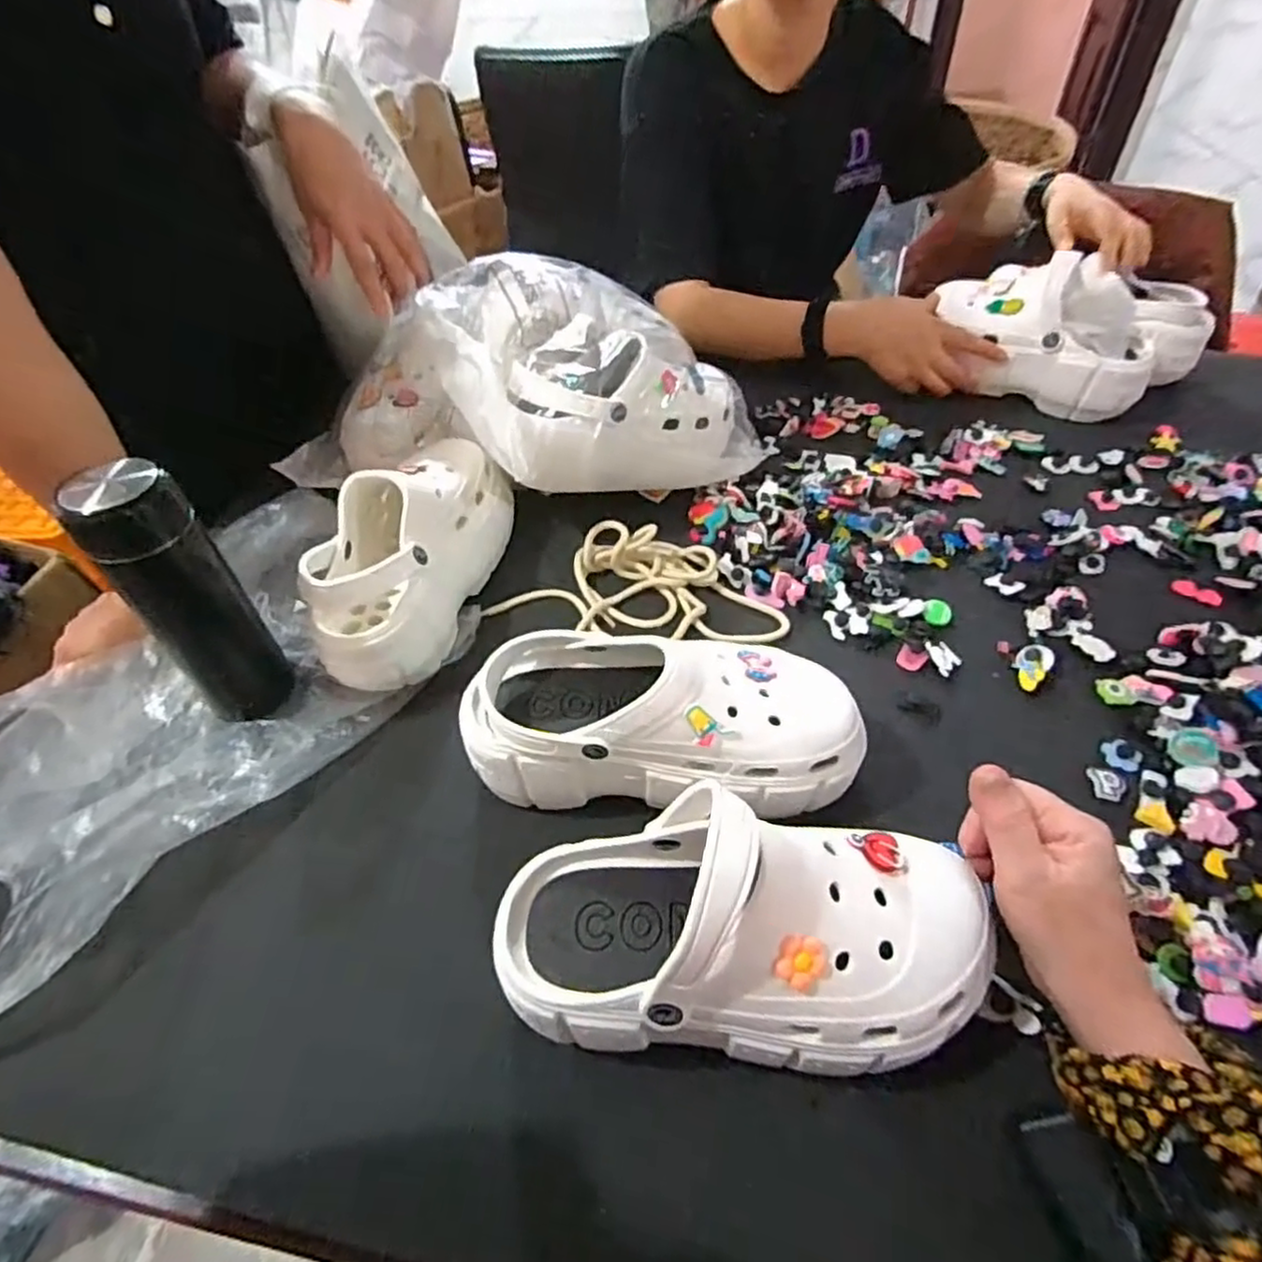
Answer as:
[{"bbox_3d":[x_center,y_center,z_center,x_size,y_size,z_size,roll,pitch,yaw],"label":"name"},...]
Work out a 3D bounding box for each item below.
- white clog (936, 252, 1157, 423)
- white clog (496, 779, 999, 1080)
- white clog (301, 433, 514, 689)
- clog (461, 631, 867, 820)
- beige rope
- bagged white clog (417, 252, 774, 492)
[{"bbox_3d":[0.459,-0.335,0.759,0.110,0.129,0.226,-27,52,-20],"label":"white clog"},{"bbox_3d":[0.051,0.135,0.327,0.237,0.106,0.095,-1,48,6],"label":"white clog"},{"bbox_3d":[-0.176,-0.066,0.562,0.087,0.105,0.240,9,49,12],"label":"white clog"},{"bbox_3d":[0.020,0.055,0.446,0.251,0.105,0.104,3,48,6],"label":"clog"},{"bbox_3d":[0.010,-0.045,0.582,0.239,0.033,0.097,8,49,11],"label":"beige rope"},{"bbox_3d":[-0.033,-0.241,0.665,0.266,0.183,0.216,-23,50,-16],"label":"bagged white clog"}]

